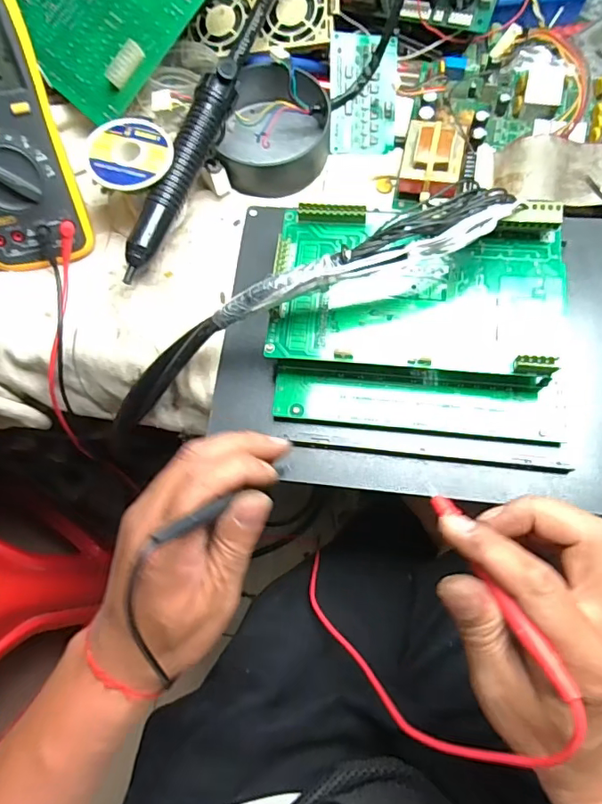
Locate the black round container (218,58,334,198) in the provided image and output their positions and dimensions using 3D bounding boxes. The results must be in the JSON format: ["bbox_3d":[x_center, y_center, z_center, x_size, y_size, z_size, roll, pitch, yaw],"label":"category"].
[{"bbox_3d":[-0.022,-0.234,0.439,0.091,0.050,0.100,0,72,0],"label":"black round container"}]

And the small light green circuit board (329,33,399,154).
[{"bbox_3d":[0.056,-0.268,0.445,0.059,0.013,0.093,-2,102,-8],"label":"small light green circuit board"}]

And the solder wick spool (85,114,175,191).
[{"bbox_3d":[-0.129,-0.185,0.387,0.062,0.017,0.067,0,72,0],"label":"solder wick spool"}]

